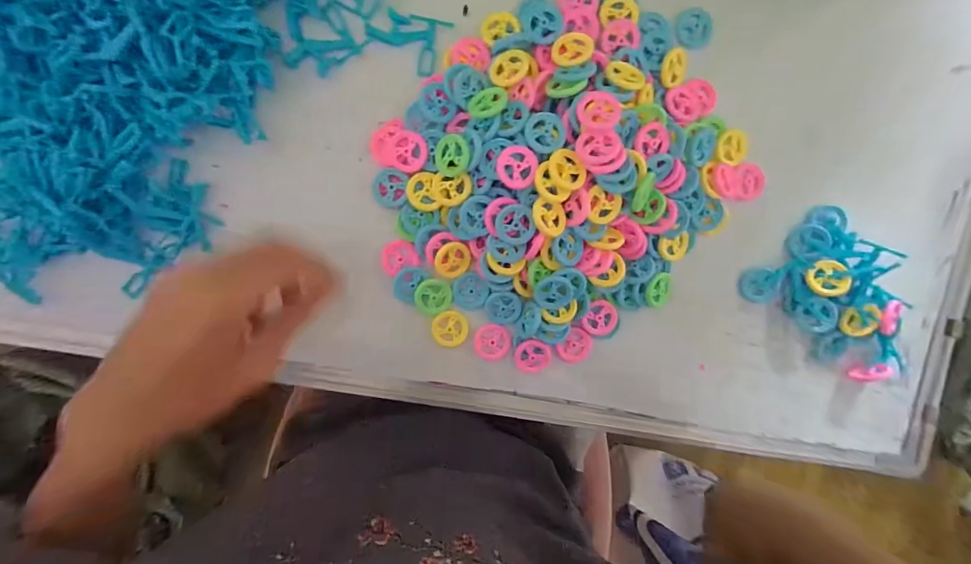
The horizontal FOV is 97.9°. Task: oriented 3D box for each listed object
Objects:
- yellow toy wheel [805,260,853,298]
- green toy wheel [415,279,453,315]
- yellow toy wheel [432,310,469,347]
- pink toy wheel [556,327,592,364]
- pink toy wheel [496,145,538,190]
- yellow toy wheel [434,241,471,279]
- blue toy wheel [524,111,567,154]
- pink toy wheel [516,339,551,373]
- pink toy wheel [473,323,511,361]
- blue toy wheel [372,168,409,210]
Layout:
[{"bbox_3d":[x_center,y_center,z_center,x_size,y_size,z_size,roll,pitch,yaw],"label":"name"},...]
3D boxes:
[{"bbox_3d":[0.281,-0.003,0.347,0.028,0.010,0.030,-4,78,18],"label":"yellow toy wheel"},{"bbox_3d":[-0.041,0.012,0.336,0.029,0.004,0.029,0,94,-5],"label":"green toy wheel"},{"bbox_3d":[-0.029,0.038,0.343,0.029,0.004,0.029,4,94,-5],"label":"yellow toy wheel"},{"bbox_3d":[0.076,0.054,0.353,0.026,0.008,0.030,37,90,-6],"label":"pink toy wheel"},{"bbox_3d":[0.022,-0.080,0.295,0.028,0.004,0.029,0,94,-5],"label":"pink toy wheel"},{"bbox_3d":[-0.026,-0.016,0.333,0.029,0.004,0.029,-9,116,-20],"label":"yellow toy wheel"},{"bbox_3d":[0.043,-0.106,0.300,0.030,0.005,0.028,0,94,-5],"label":"blue toy wheel"},{"bbox_3d":[0.038,0.061,0.346,0.028,0.008,0.028,0,94,-5],"label":"pink toy wheel"},{"bbox_3d":[0.006,0.050,0.348,0.029,0.007,0.029,0,94,-5],"label":"pink toy wheel"},{"bbox_3d":[-0.073,-0.071,0.324,0.028,0.012,0.030,0,94,-5],"label":"blue toy wheel"}]

